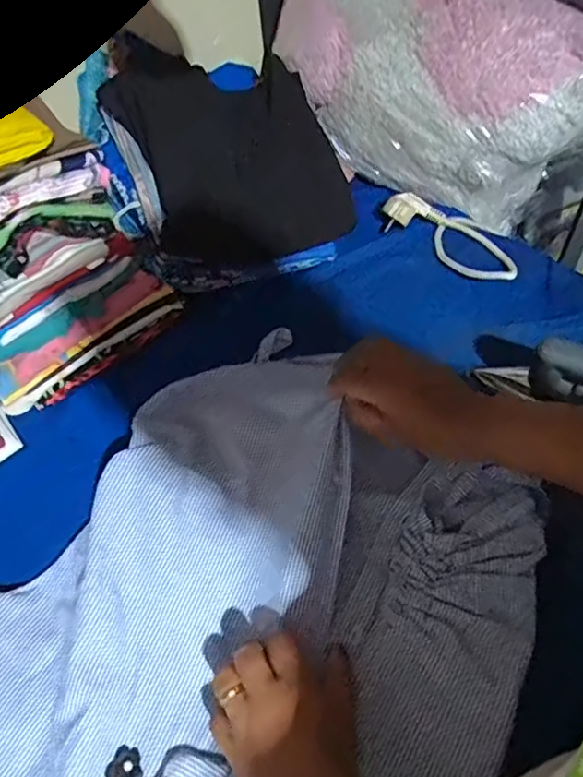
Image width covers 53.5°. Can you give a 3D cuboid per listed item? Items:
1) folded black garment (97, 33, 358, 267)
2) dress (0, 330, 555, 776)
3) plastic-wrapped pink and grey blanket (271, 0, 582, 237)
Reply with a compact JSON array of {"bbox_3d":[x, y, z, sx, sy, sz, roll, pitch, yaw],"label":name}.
[{"bbox_3d":[-0.071,-0.280,0.659,0.216,0.125,0.257,-18,57,-8],"label":"folded black garment"},{"bbox_3d":[-0.068,0.202,0.419,0.397,0.065,0.515,34,65,24],"label":"dress"},{"bbox_3d":[0.160,-0.365,0.684,0.383,0.236,0.184,38,67,26],"label":"plastic-wrapped pink and grey blanket"}]

